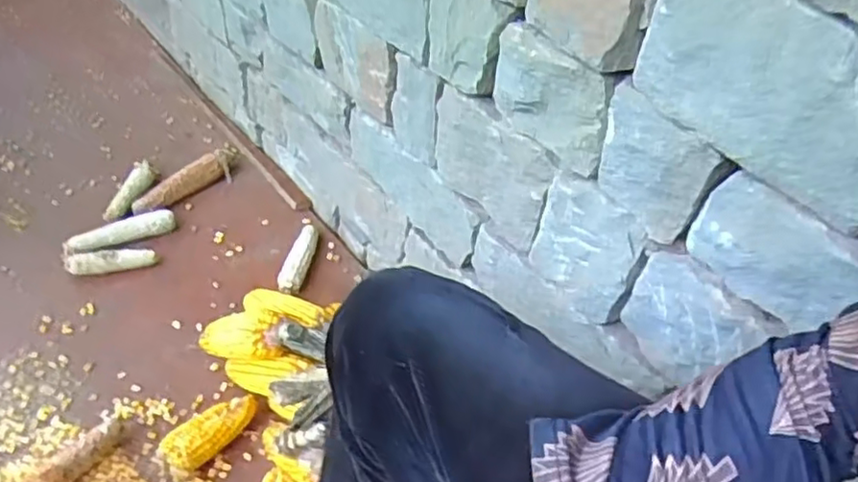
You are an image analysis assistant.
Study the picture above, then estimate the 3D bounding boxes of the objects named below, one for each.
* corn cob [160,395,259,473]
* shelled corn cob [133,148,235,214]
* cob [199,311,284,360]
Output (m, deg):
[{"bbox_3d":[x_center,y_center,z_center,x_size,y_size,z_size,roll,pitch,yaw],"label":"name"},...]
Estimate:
[{"bbox_3d":[-0.286,0.252,0.880,0.057,0.052,0.132,33,51,24],"label":"corn cob"},{"bbox_3d":[-0.434,-0.110,1.225,0.047,0.042,0.231,32,51,23],"label":"shelled corn cob"},{"bbox_3d":[-0.246,0.124,0.872,0.156,0.053,0.046,-10,36,34],"label":"cob"}]

